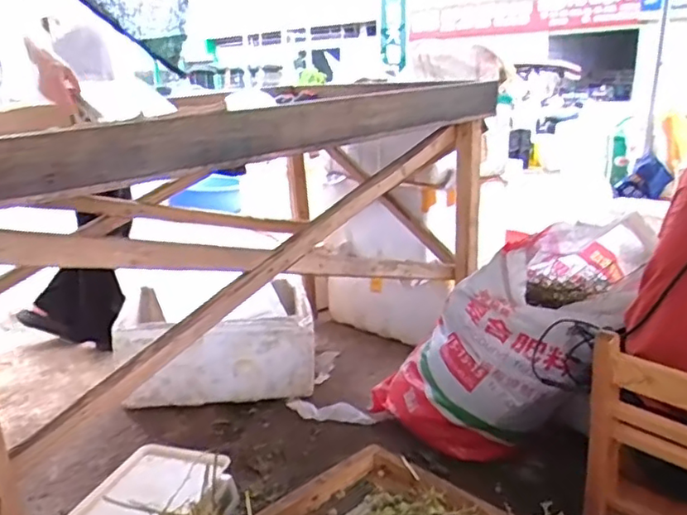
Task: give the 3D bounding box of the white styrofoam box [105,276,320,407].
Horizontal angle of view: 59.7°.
[{"bbox_3d":[-0.398,0.257,1.873,0.556,0.287,0.428,-4,16,-14],"label":"white styrofoam box"}]

